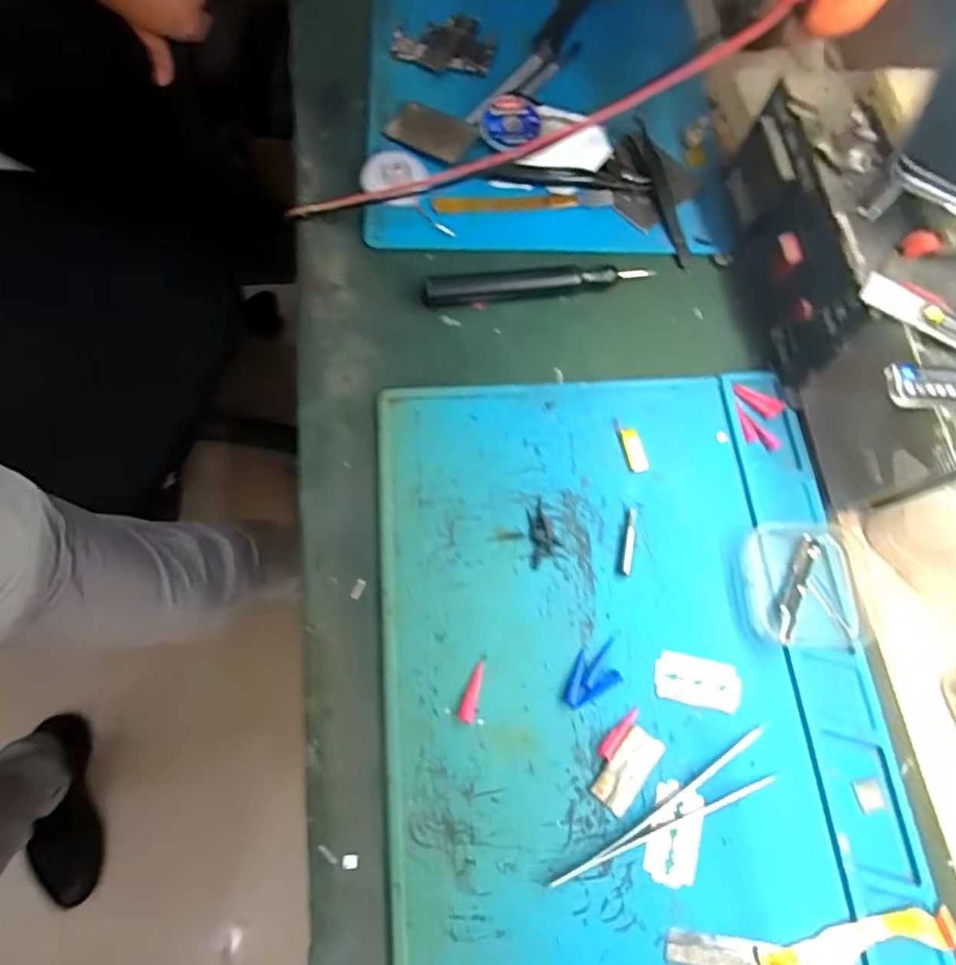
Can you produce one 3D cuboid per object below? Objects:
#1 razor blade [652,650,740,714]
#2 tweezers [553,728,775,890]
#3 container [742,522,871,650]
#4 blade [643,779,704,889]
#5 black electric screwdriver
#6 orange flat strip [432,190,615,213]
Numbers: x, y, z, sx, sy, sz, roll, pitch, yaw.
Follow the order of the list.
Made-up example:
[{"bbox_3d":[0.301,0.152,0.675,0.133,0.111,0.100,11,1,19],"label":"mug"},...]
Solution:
[{"bbox_3d":[0.112,0.101,0.296,0.042,0.004,0.023,13,70,2],"label":"razor blade"},{"bbox_3d":[0.092,0.159,0.273,0.123,0.007,0.021,-28,74,-12],"label":"tweezers"},{"bbox_3d":[0.174,0.054,0.309,0.064,0.016,0.063,-1,70,-3],"label":"container"},{"bbox_3d":[0.093,0.164,0.273,0.024,0.004,0.041,17,75,1],"label":"blade"},{"bbox_3d":[0.038,-0.128,0.372,0.142,0.012,0.020,-7,70,-5],"label":"black electric screwdriver"},{"bbox_3d":[0.031,-0.191,0.394,0.121,0.009,0.012,-4,70,-4],"label":"orange flat strip"}]

